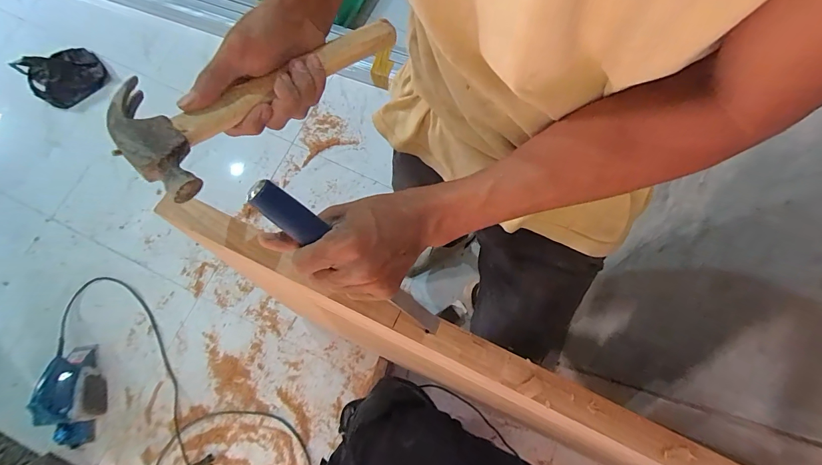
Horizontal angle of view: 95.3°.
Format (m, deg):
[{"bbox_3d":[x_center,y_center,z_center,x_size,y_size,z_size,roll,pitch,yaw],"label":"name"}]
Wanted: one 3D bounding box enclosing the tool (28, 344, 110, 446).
[{"bbox_3d":[-0.970,0.475,1.083,0.120,0.131,0.272,-8,75,-1],"label":"tool"}]

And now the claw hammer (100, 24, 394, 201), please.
[{"bbox_3d":[-0.125,-0.140,0.340,0.101,0.030,0.272,41,60,11],"label":"claw hammer"}]

